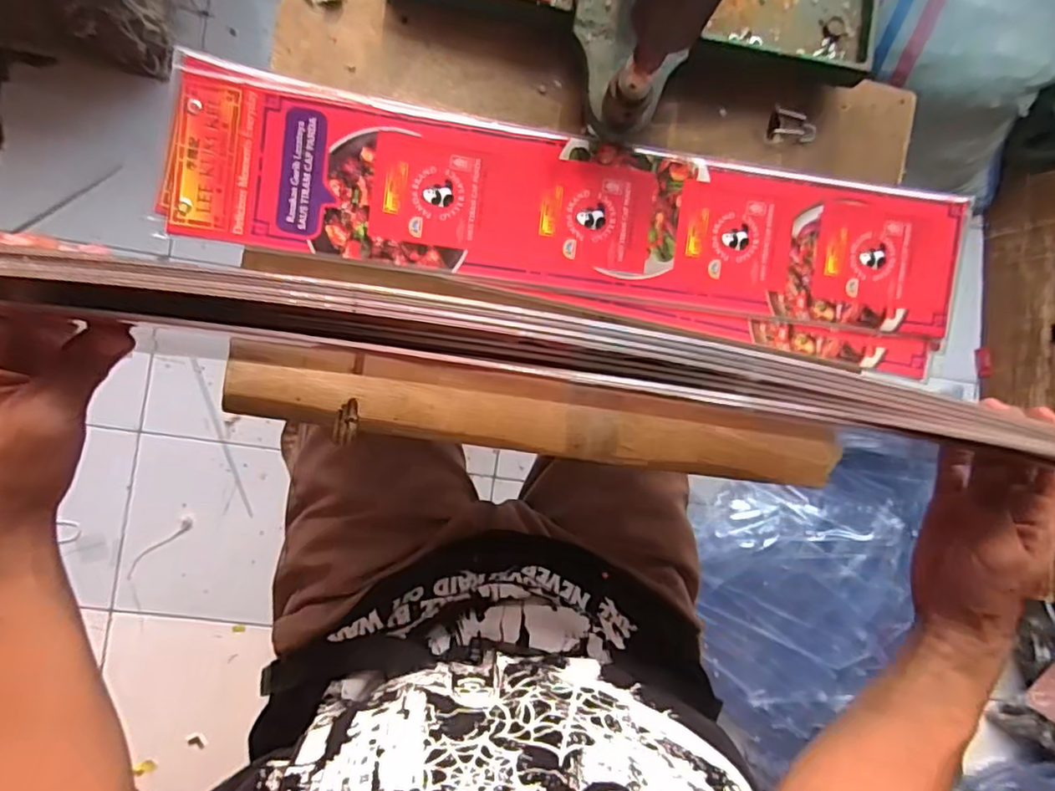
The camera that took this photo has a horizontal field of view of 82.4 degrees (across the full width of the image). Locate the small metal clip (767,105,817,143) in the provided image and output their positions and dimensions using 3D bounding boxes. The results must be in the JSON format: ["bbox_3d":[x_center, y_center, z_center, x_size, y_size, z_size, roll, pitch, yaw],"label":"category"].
[{"bbox_3d":[0.195,-0.196,0.441,0.036,0.009,0.022,18,88,-5],"label":"small metal clip"}]

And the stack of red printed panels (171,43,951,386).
[{"bbox_3d":[0.044,-0.121,0.418,0.545,0.007,0.121,10,91,-7],"label":"stack of red printed panels"}]

